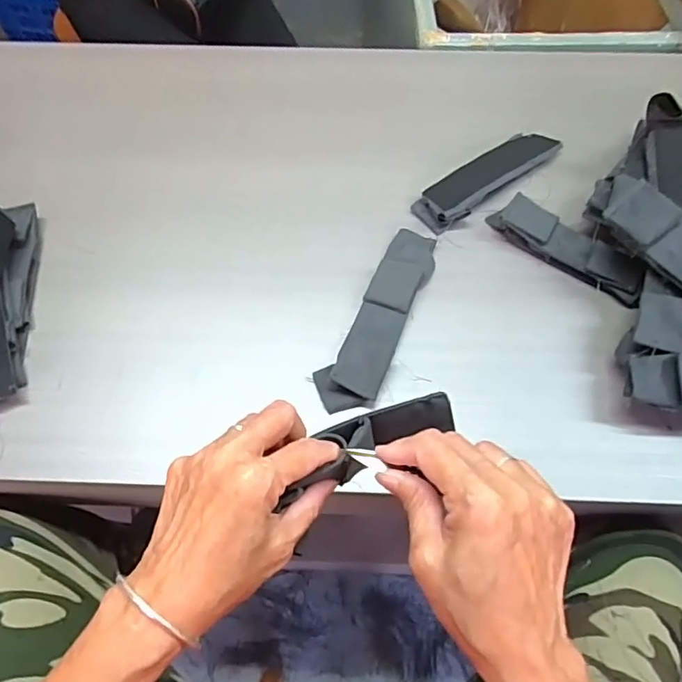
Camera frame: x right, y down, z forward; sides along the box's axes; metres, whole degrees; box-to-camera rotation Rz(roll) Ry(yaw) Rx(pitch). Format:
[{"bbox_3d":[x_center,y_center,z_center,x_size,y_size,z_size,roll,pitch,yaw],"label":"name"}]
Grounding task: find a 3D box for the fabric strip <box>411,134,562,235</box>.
[{"bbox_3d":[0.165,-0.188,0.606,0.192,0.015,0.052,-36,68,-18],"label":"fabric strip"}]

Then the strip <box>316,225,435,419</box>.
[{"bbox_3d":[0.040,-0.027,0.529,0.055,0.029,0.209,22,64,11],"label":"strip"}]

